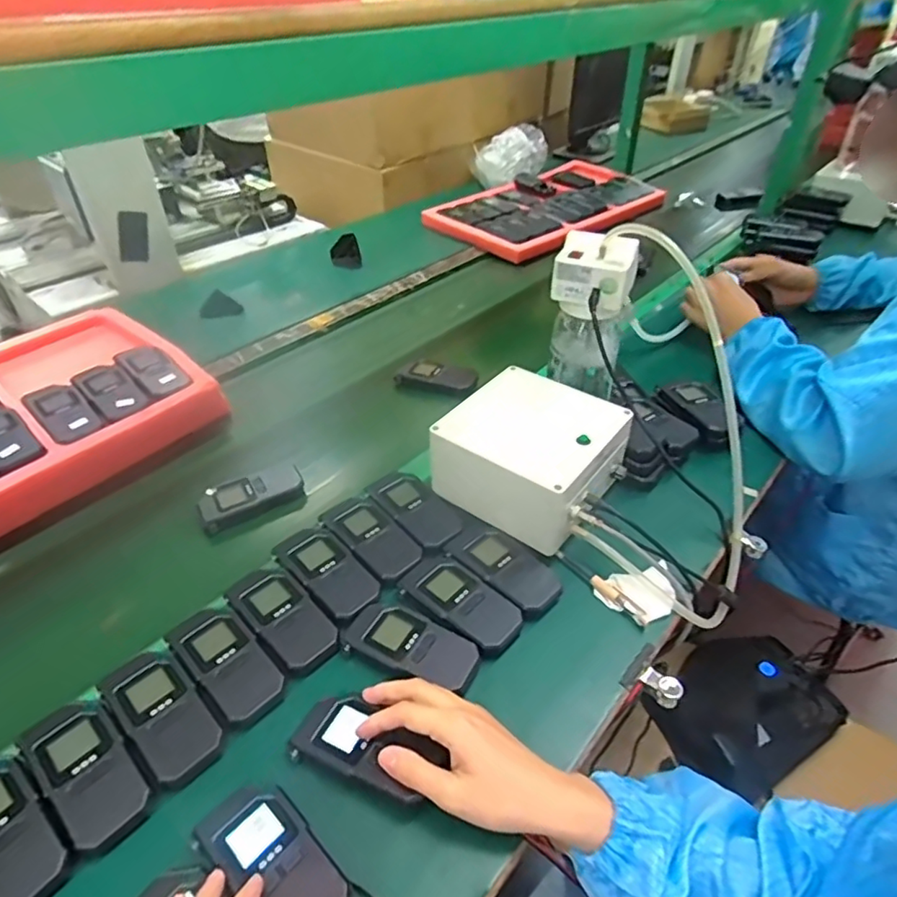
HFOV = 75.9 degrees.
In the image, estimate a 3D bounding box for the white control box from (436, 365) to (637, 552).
[{"bbox_3d":[0.093,0.008,0.632,0.161,0.101,0.157,28,48,29],"label":"white control box"}]

